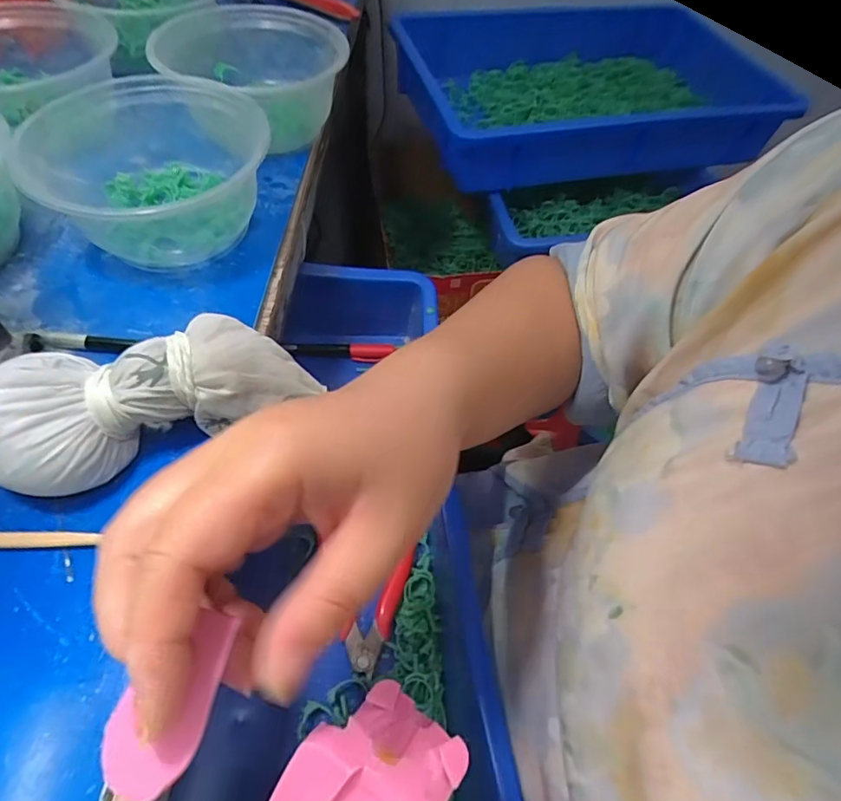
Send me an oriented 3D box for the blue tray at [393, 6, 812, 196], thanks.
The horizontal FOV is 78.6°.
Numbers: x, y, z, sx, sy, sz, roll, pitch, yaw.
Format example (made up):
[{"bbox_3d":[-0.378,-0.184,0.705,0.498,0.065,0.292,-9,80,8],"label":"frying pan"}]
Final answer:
[{"bbox_3d":[0.195,-0.393,0.649,0.407,0.085,0.302,-9,56,-12],"label":"blue tray"}]

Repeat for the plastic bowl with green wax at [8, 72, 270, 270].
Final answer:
[{"bbox_3d":[-0.168,-0.146,0.323,0.130,0.065,0.122,3,55,-4],"label":"plastic bowl with green wax"}]

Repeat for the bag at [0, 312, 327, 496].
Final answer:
[{"bbox_3d":[-0.119,-0.001,0.238,0.142,0.050,0.054,-21,59,-19],"label":"bag"}]

